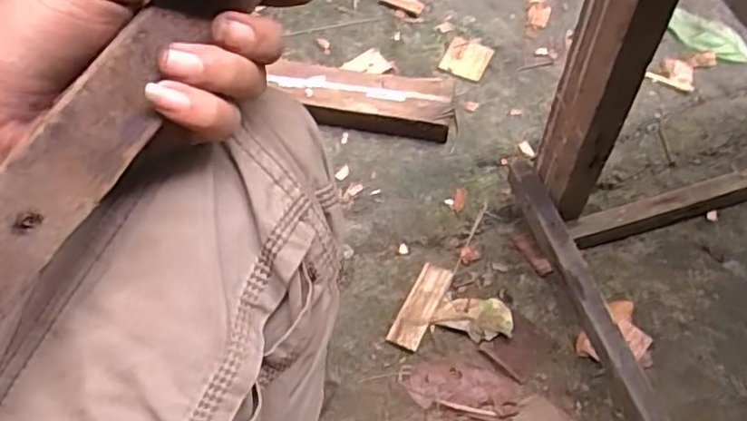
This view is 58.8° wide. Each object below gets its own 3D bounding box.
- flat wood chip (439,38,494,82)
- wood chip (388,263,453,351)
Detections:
[{"bbox_3d":[0.126,-0.205,0.900,0.058,0.010,0.062,22,63,12],"label":"flat wood chip"},{"bbox_3d":[0.051,0.104,0.719,0.034,0.011,0.099,24,63,13],"label":"wood chip"}]

